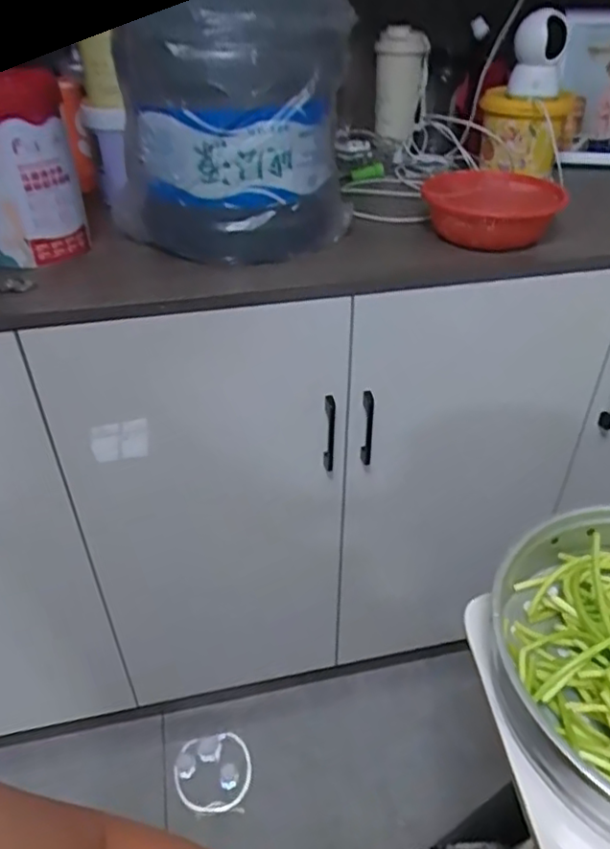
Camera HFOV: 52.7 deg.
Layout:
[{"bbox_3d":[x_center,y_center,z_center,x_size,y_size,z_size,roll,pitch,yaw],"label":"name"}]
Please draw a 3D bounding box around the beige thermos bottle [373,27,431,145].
[{"bbox_3d":[0.167,-0.589,1.095,0.087,0.191,0.097,6,38,8],"label":"beige thermos bottle"}]

